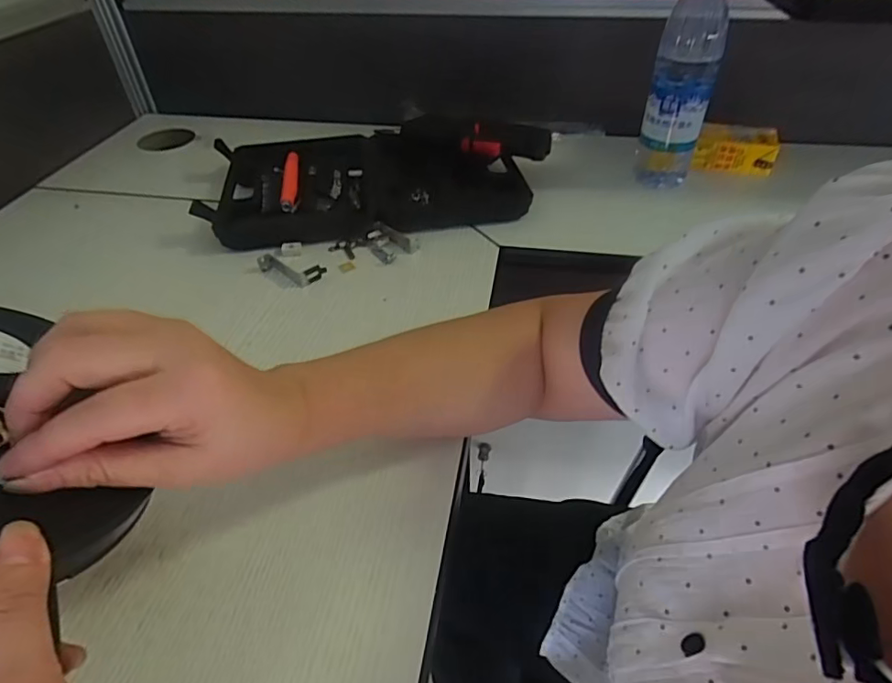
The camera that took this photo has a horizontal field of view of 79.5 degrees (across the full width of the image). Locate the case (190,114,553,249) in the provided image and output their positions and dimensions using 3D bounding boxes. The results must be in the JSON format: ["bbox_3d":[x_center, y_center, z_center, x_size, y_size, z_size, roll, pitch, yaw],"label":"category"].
[{"bbox_3d":[-0.083,-0.205,0.629,0.375,0.068,0.209,-8,44,-7],"label":"case"}]

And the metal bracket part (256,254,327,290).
[{"bbox_3d":[-0.154,-0.068,0.519,0.067,0.015,0.026,8,44,9],"label":"metal bracket part"}]

